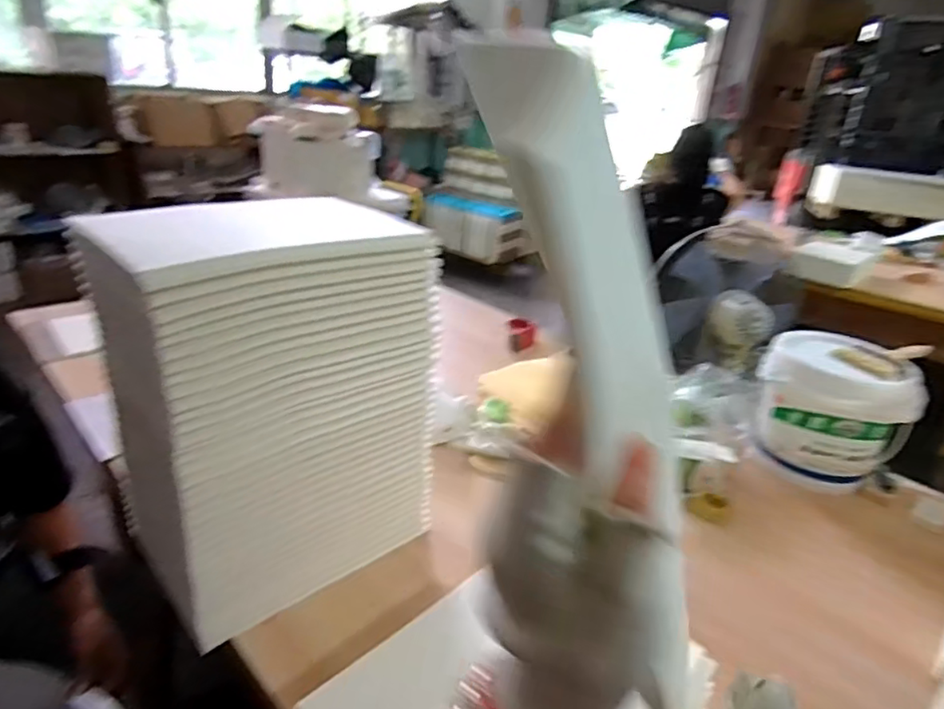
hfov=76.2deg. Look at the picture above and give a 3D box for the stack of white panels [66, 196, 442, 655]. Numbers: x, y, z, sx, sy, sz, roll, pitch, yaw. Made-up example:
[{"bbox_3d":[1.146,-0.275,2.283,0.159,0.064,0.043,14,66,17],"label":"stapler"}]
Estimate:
[{"bbox_3d":[-0.287,0.055,0.869,0.407,0.483,0.338,-18,33,-40],"label":"stack of white panels"}]

